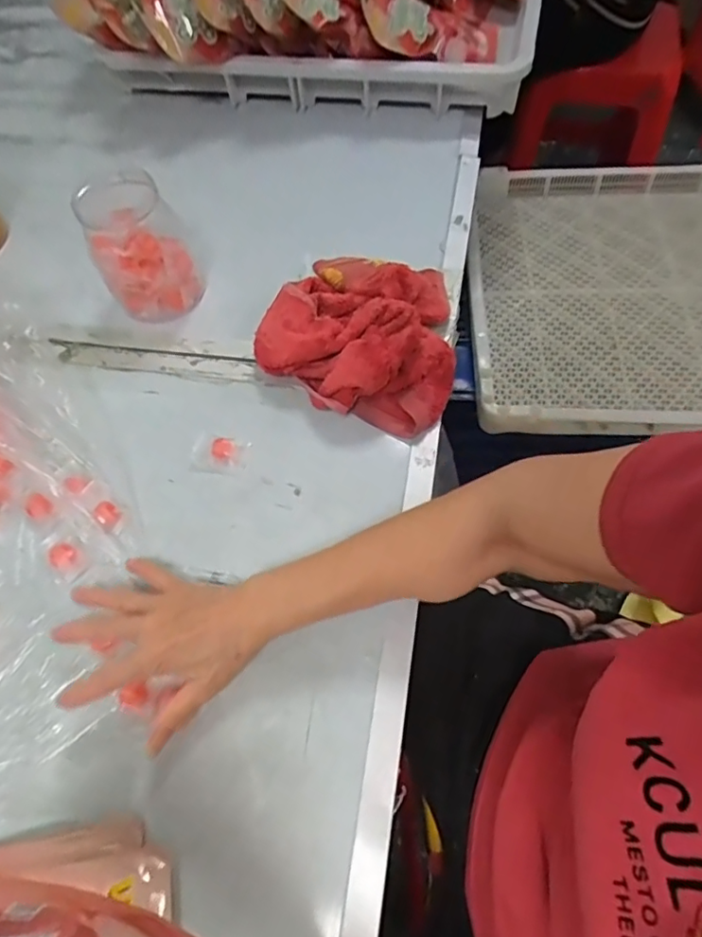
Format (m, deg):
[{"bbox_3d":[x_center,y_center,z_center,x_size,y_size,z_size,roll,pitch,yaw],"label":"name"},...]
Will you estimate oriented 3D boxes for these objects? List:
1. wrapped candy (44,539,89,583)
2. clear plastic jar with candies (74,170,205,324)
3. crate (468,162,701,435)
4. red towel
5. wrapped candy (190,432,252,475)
[{"bbox_3d":[-0.256,0.081,0.486,0.042,0.009,0.026,36,71,19],"label":"wrapped candy"},{"bbox_3d":[-0.222,-0.233,0.577,0.101,0.126,0.101,-28,65,-10],"label":"clear plastic jar with candies"},{"bbox_3d":[0.530,-0.292,0.850,0.701,0.060,0.511,-3,63,3],"label":"crate"},{"bbox_3d":[0.008,-0.145,0.546,0.200,0.075,0.195,10,64,9],"label":"red towel"},{"bbox_3d":[-0.129,-0.017,0.526,0.056,0.012,0.040,10,64,9],"label":"wrapped candy"}]

